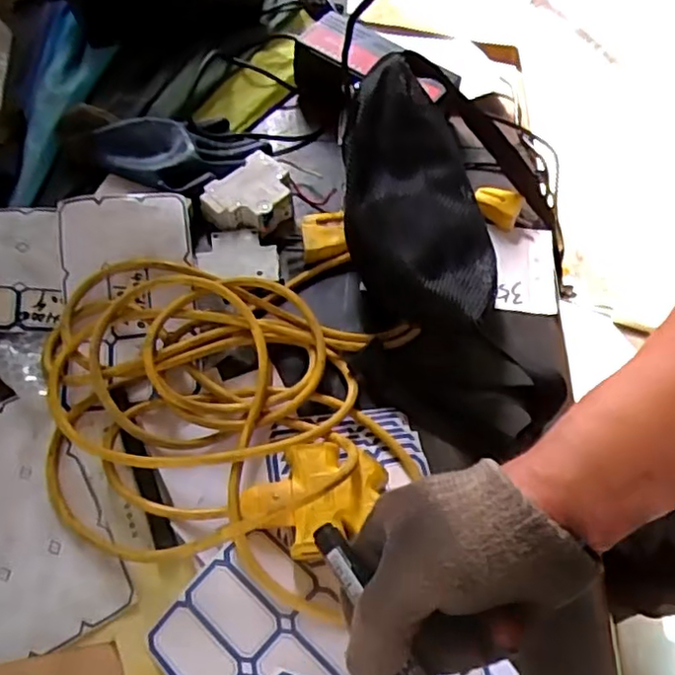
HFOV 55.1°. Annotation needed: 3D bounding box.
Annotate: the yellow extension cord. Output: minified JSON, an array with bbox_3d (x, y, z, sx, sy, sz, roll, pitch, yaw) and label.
[{"bbox_3d":[-0.081,0.043,0.510,0.293,0.059,0.321,0,58,-1],"label":"yellow extension cord"}]

